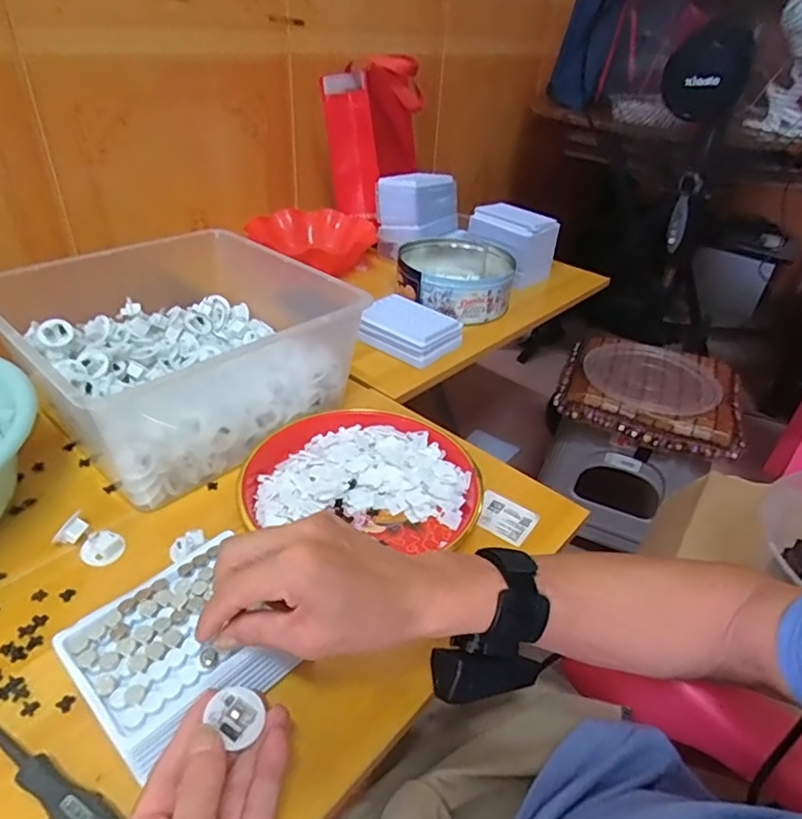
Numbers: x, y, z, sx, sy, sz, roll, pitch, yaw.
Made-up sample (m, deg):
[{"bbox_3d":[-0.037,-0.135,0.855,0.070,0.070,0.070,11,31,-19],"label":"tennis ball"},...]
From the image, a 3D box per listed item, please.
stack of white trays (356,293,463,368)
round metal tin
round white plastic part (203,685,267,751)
[{"bbox_3d":[0.014,-0.112,0.794,0.130,0.041,0.099,22,39,23],"label":"stack of white trays"},{"bbox_3d":[0.086,-0.213,0.921,0.182,0.067,0.192,9,35,6],"label":"round metal tin"},{"bbox_3d":[-0.094,0.173,0.322,0.027,0.008,0.027,14,40,-12],"label":"round white plastic part"}]

